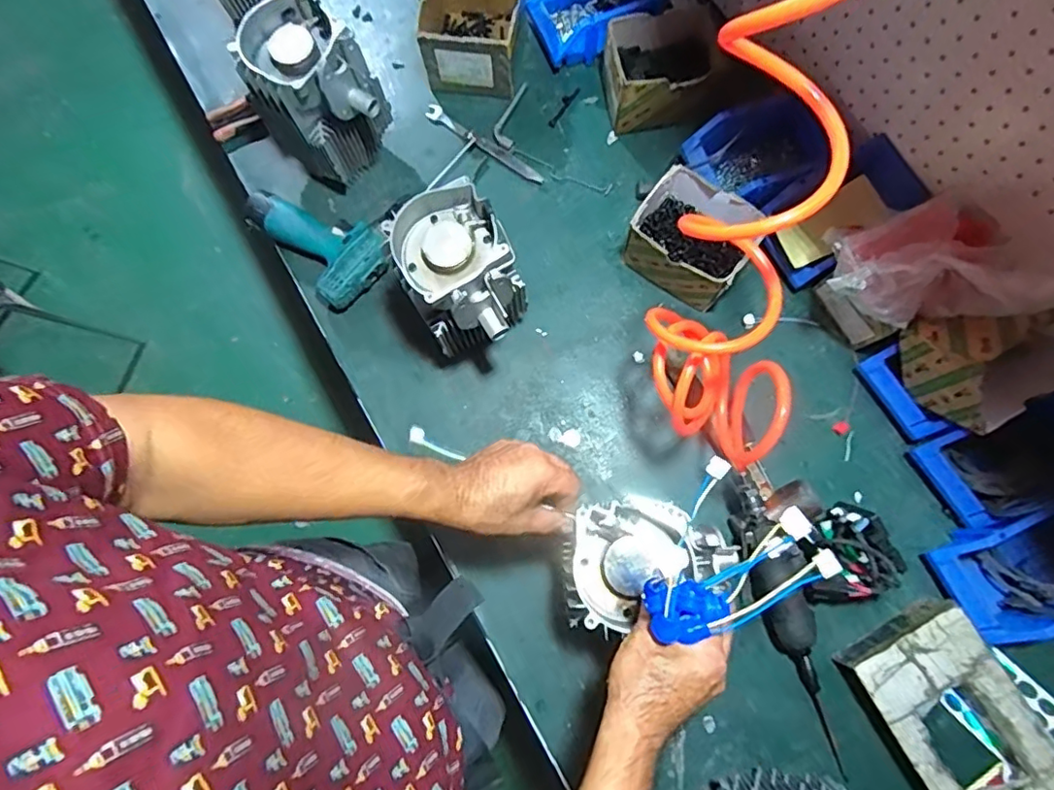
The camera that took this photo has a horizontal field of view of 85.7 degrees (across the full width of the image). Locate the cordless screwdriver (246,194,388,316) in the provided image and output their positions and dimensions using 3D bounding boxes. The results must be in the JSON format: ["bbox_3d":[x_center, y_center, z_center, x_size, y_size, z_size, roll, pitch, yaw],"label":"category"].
[{"bbox_3d":[-0.279,-0.212,0.782,0.113,0.068,0.182,-41,80,-7],"label":"cordless screwdriver"}]

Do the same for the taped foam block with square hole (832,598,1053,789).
[{"bbox_3d":[0.494,0.406,0.610,0.143,0.050,0.329,-29,79,-5],"label":"taped foam block with square hole"}]

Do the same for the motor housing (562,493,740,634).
[{"bbox_3d":[0.098,0.147,0.526,0.146,0.055,0.101,-29,79,-5],"label":"motor housing"}]

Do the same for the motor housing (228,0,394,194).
[{"bbox_3d":[-0.266,-0.372,0.735,0.148,0.208,0.155,-31,79,-5],"label":"motor housing"}]

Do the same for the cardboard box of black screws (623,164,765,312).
[{"bbox_3d":[0.214,-0.197,0.737,0.146,0.093,0.127,35,81,8],"label":"cardboard box of black screws"}]

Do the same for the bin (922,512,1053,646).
[{"bbox_3d":[0.573,0.193,0.644,0.190,0.082,0.116,-27,78,-5],"label":"bin"}]

